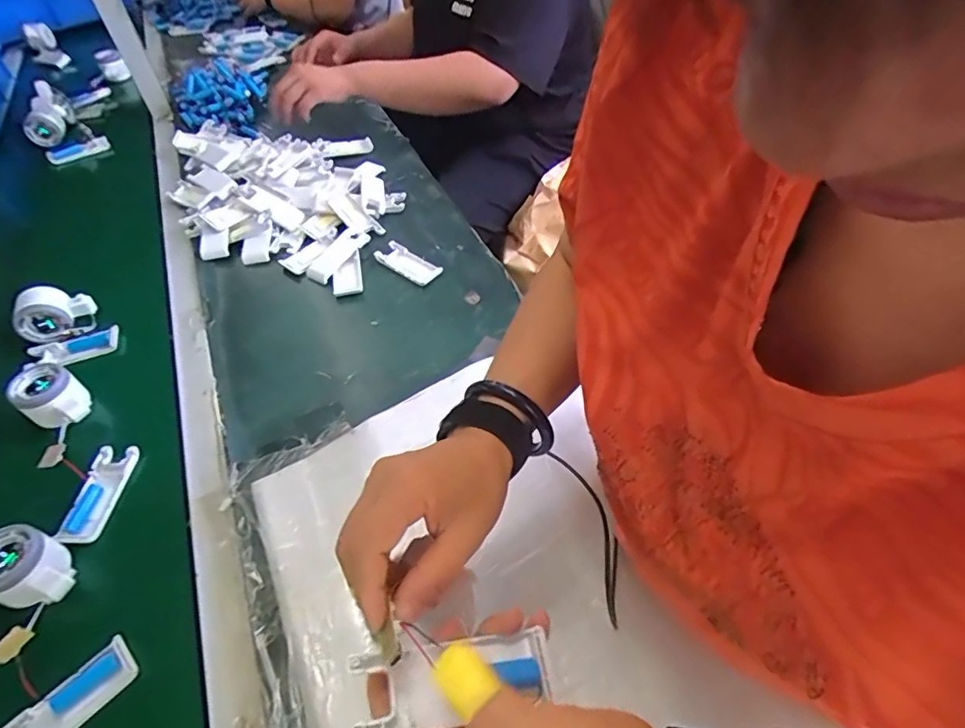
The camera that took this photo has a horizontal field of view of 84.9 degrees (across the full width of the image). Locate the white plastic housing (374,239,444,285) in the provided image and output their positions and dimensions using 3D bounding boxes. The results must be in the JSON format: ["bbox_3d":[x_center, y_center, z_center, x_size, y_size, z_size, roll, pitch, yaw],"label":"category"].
[{"bbox_3d":[-0.109,-0.148,0.770,0.102,0.012,0.049,33,57,26],"label":"white plastic housing"}]

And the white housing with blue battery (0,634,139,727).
[{"bbox_3d":[-0.336,0.276,0.425,0.040,0.012,0.106,35,58,28],"label":"white housing with blue battery"}]

